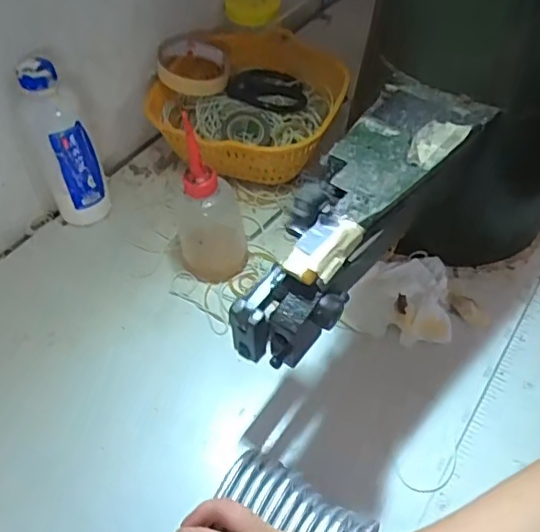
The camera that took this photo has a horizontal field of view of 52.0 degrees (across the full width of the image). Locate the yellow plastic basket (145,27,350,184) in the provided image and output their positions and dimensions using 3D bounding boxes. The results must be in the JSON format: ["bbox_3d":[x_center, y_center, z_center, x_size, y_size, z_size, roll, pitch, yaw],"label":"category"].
[{"bbox_3d":[-0.032,-0.186,0.654,0.200,0.100,0.209,1,52,-1],"label":"yellow plastic basket"}]

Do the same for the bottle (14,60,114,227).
[{"bbox_3d":[-0.202,-0.114,0.551,0.058,0.180,0.047,-25,57,-19],"label":"bottle"}]

